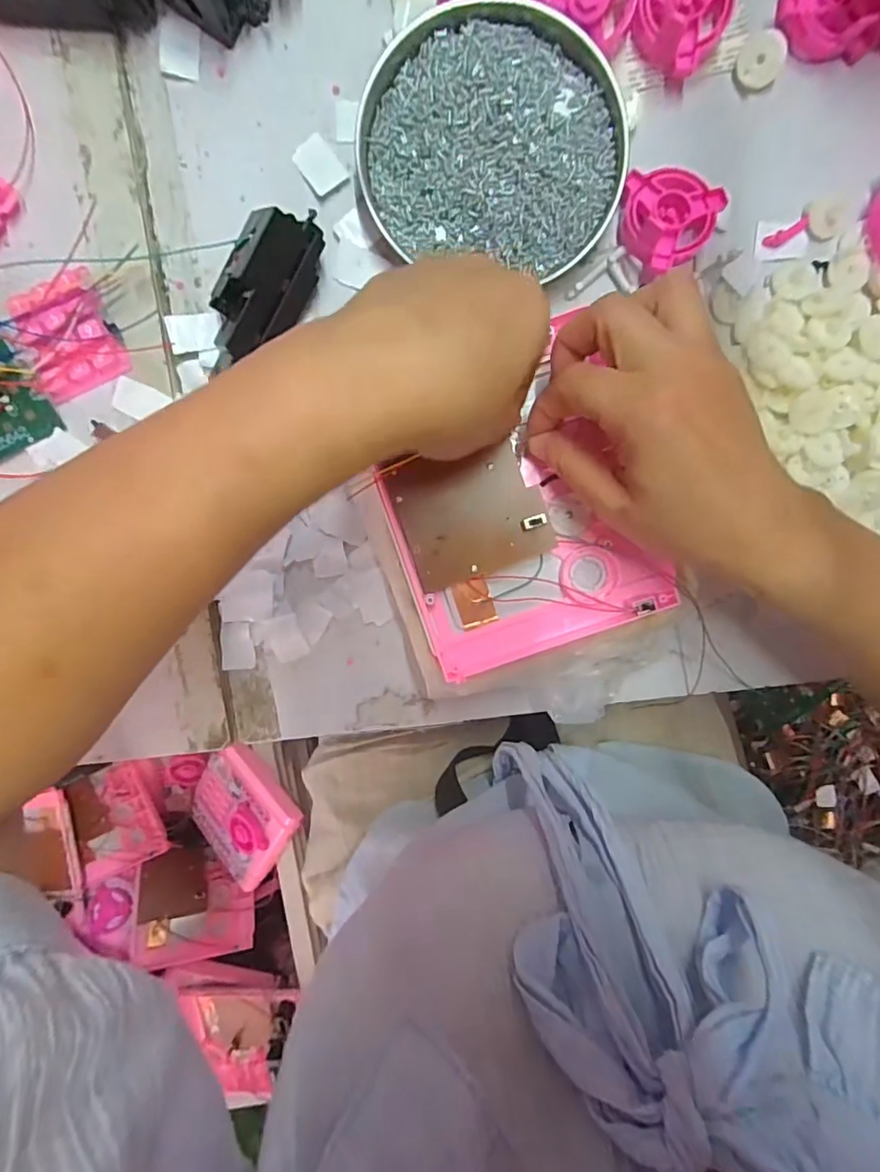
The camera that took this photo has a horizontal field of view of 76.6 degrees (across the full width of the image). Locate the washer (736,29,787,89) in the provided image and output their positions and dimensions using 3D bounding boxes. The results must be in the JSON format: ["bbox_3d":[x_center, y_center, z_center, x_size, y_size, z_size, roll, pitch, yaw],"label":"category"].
[{"bbox_3d":[0.171,-0.280,0.297,0.023,0.007,0.026,39,113,4],"label":"washer"}]

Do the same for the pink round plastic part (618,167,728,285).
[{"bbox_3d":[0.128,-0.201,0.303,0.053,0.020,0.052,0,98,0],"label":"pink round plastic part"}]

